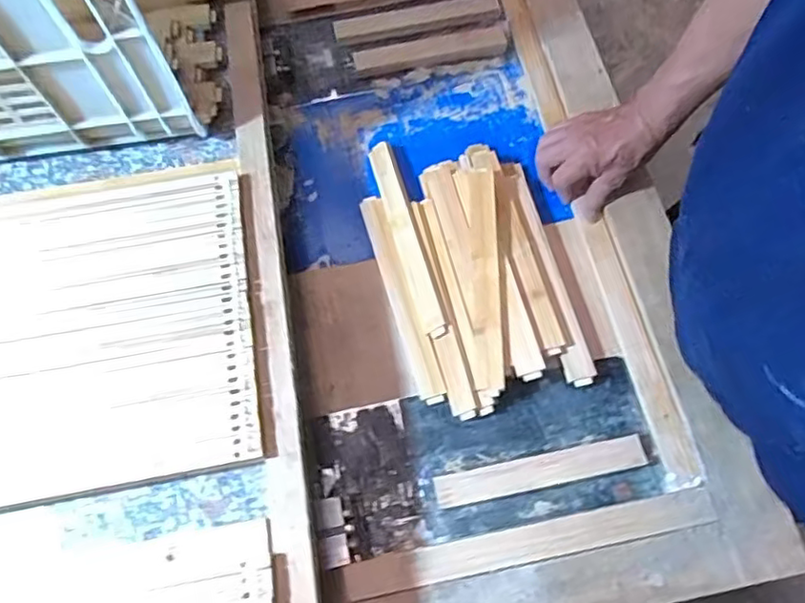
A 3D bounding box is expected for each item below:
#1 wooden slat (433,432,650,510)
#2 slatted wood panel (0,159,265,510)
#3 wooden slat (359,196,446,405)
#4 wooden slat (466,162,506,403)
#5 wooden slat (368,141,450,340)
[{"bbox_3d":[0.136,0.167,0.604,0.206,0.015,0.032,-12,68,-3],"label":"wooden slat"},{"bbox_3d":[-0.478,0.049,0.541,0.677,0.021,0.303,-11,68,-2],"label":"slatted wood panel"},{"bbox_3d":[-0.003,-0.009,0.677,0.028,0.014,0.249,-17,68,-5],"label":"wooden slat"},{"bbox_3d":[0.089,-0.032,0.655,0.037,0.012,0.256,-3,67,11],"label":"wooden slat"},{"bbox_3d":[0.003,-0.077,0.694,0.030,0.010,0.251,-20,67,7],"label":"wooden slat"}]

